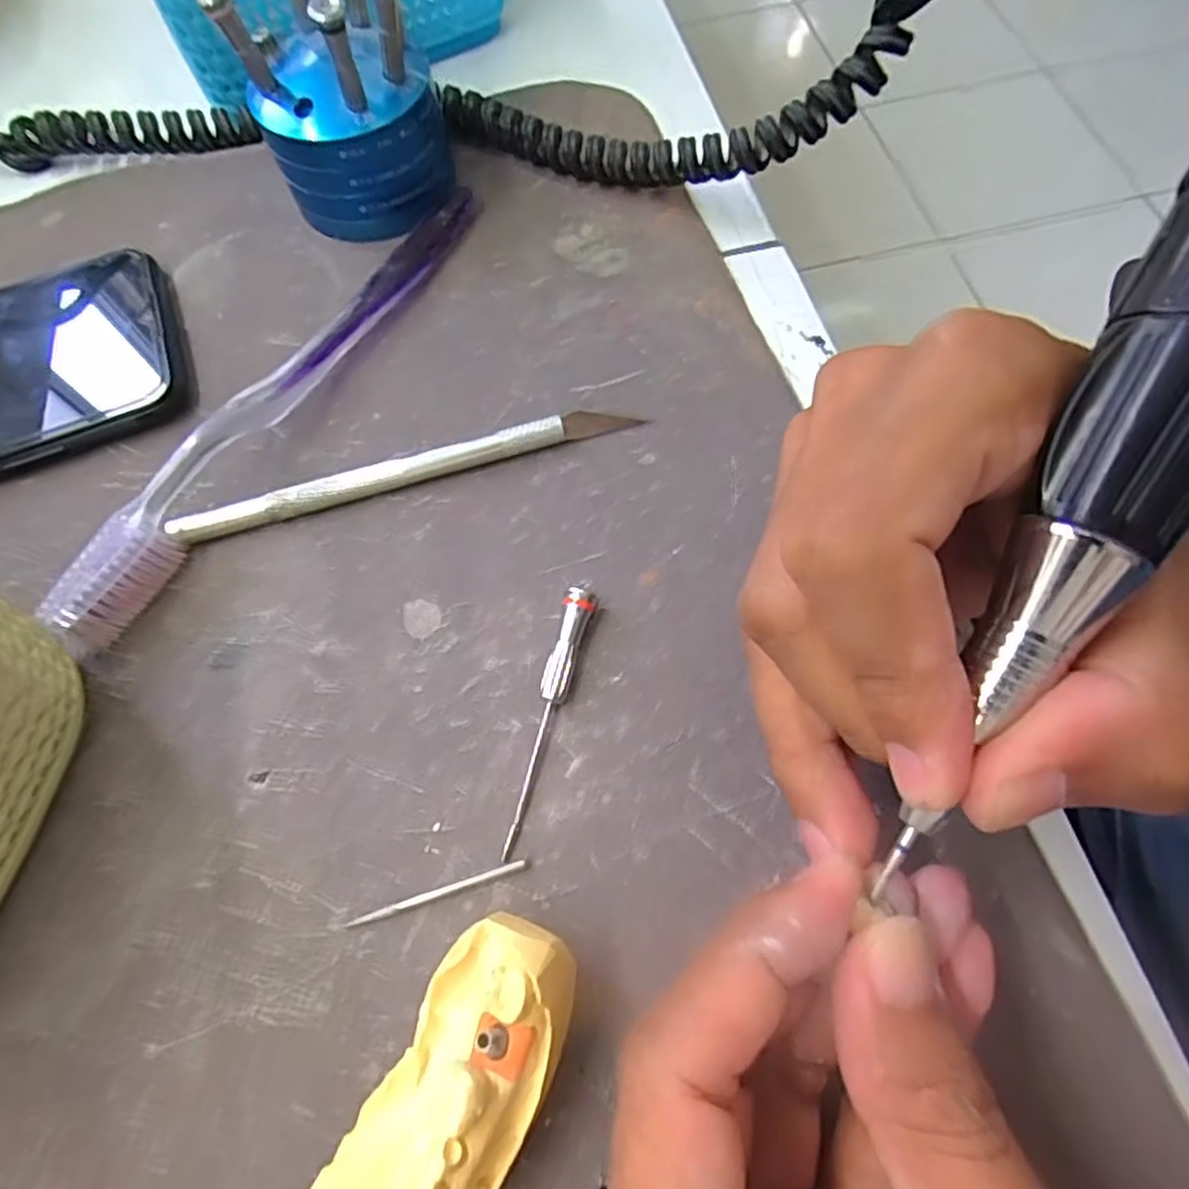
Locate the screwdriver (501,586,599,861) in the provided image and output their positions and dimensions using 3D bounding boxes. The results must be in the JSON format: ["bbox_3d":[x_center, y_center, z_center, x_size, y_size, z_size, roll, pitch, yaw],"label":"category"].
[{"bbox_3d":[-0.013,0.030,0.168,0.008,0.009,0.066,16,69,9],"label":"screwdriver"}]

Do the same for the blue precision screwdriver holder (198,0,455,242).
[{"bbox_3d":[-0.082,-0.163,0.220,0.055,0.070,0.053,-21,68,-7],"label":"blue precision screwdriver holder"}]

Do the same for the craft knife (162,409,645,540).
[{"bbox_3d":[-0.054,-0.036,0.199,0.133,0.008,0.008,-16,67,-5],"label":"craft knife"}]

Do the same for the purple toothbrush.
[{"bbox_3d":[-0.093,-0.064,0.207,0.016,0.018,0.183,25,70,12],"label":"purple toothbrush"}]

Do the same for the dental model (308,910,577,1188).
[{"bbox_3d":[-0.026,0.094,0.130,0.029,0.030,0.063,28,71,13],"label":"dental model"}]

